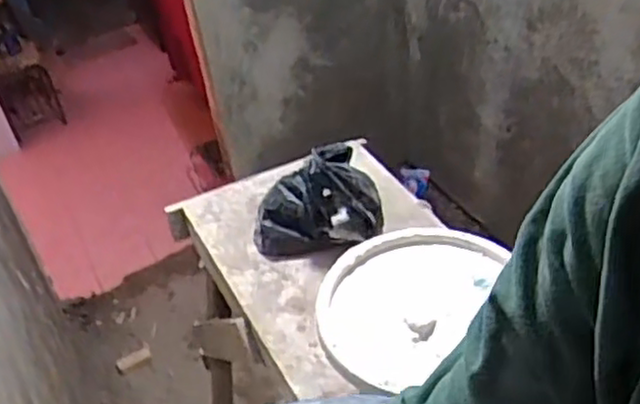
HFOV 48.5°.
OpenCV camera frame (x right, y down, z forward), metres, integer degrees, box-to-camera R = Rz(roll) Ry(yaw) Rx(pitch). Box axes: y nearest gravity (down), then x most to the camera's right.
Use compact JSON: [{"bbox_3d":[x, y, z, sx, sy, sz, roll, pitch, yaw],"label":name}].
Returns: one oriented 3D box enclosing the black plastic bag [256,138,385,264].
[{"bbox_3d":[-0.008,-0.010,1.256,0.226,0.169,0.121,-5,39,3],"label":"black plastic bag"}]

